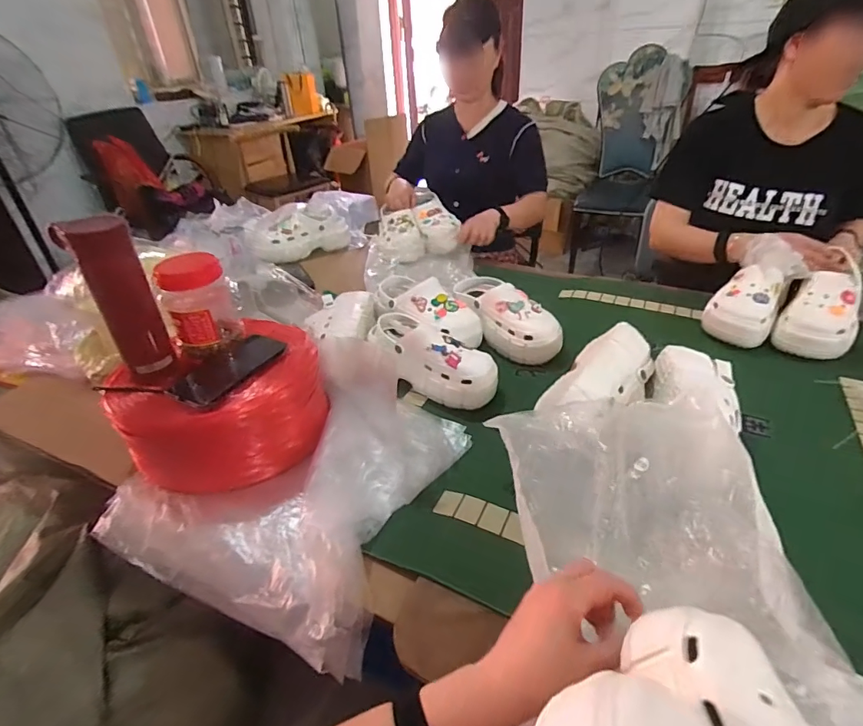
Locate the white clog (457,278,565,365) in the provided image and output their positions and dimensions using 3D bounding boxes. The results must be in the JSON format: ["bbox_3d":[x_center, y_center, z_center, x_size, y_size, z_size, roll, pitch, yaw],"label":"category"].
[{"bbox_3d":[0.143,-0.094,0.887,0.100,0.090,0.242,-26,55,-28],"label":"white clog"}]

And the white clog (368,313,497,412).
[{"bbox_3d":[-0.003,-0.015,0.790,0.236,0.103,0.101,27,45,36],"label":"white clog"}]

